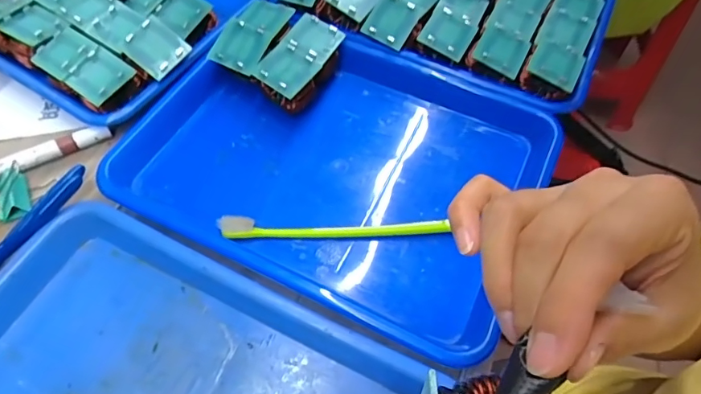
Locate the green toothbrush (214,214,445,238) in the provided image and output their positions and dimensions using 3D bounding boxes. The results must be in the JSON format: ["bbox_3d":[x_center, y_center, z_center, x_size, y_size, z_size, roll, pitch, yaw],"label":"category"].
[{"bbox_3d":[-0.013,0.025,0.381,0.176,0.012,0.015,1,59,-4],"label":"green toothbrush"}]

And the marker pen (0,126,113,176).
[{"bbox_3d":[-0.264,-0.036,0.406,0.117,0.013,0.014,-27,63,-18],"label":"marker pen"}]

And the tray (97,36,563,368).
[{"bbox_3d":[-0.011,-0.036,0.405,0.320,0.032,0.245,23,60,12],"label":"tray"}]

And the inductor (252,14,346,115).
[{"bbox_3d":[-0.045,-0.118,0.444,0.044,0.047,0.094,26,60,13],"label":"inductor"}]

